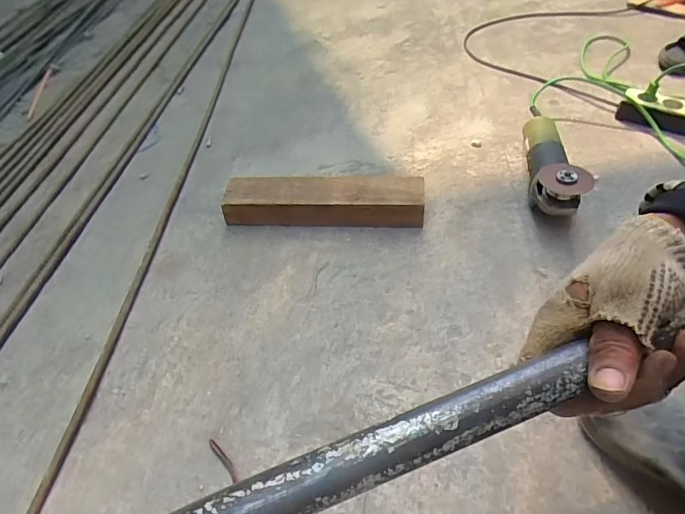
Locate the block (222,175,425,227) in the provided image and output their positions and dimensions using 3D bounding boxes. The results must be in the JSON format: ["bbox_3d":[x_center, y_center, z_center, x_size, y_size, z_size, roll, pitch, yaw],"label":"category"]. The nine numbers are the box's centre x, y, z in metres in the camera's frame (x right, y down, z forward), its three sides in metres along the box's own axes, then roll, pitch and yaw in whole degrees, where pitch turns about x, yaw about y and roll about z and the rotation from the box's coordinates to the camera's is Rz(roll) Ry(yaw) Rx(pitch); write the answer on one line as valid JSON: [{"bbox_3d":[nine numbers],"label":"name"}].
[{"bbox_3d":[-0.032,-0.097,0.780,0.341,0.060,0.078,1,49,6],"label":"block"}]

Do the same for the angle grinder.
[{"bbox_3d":[0.356,-0.182,0.791,0.069,0.097,0.311,2,47,8],"label":"angle grinder"}]

